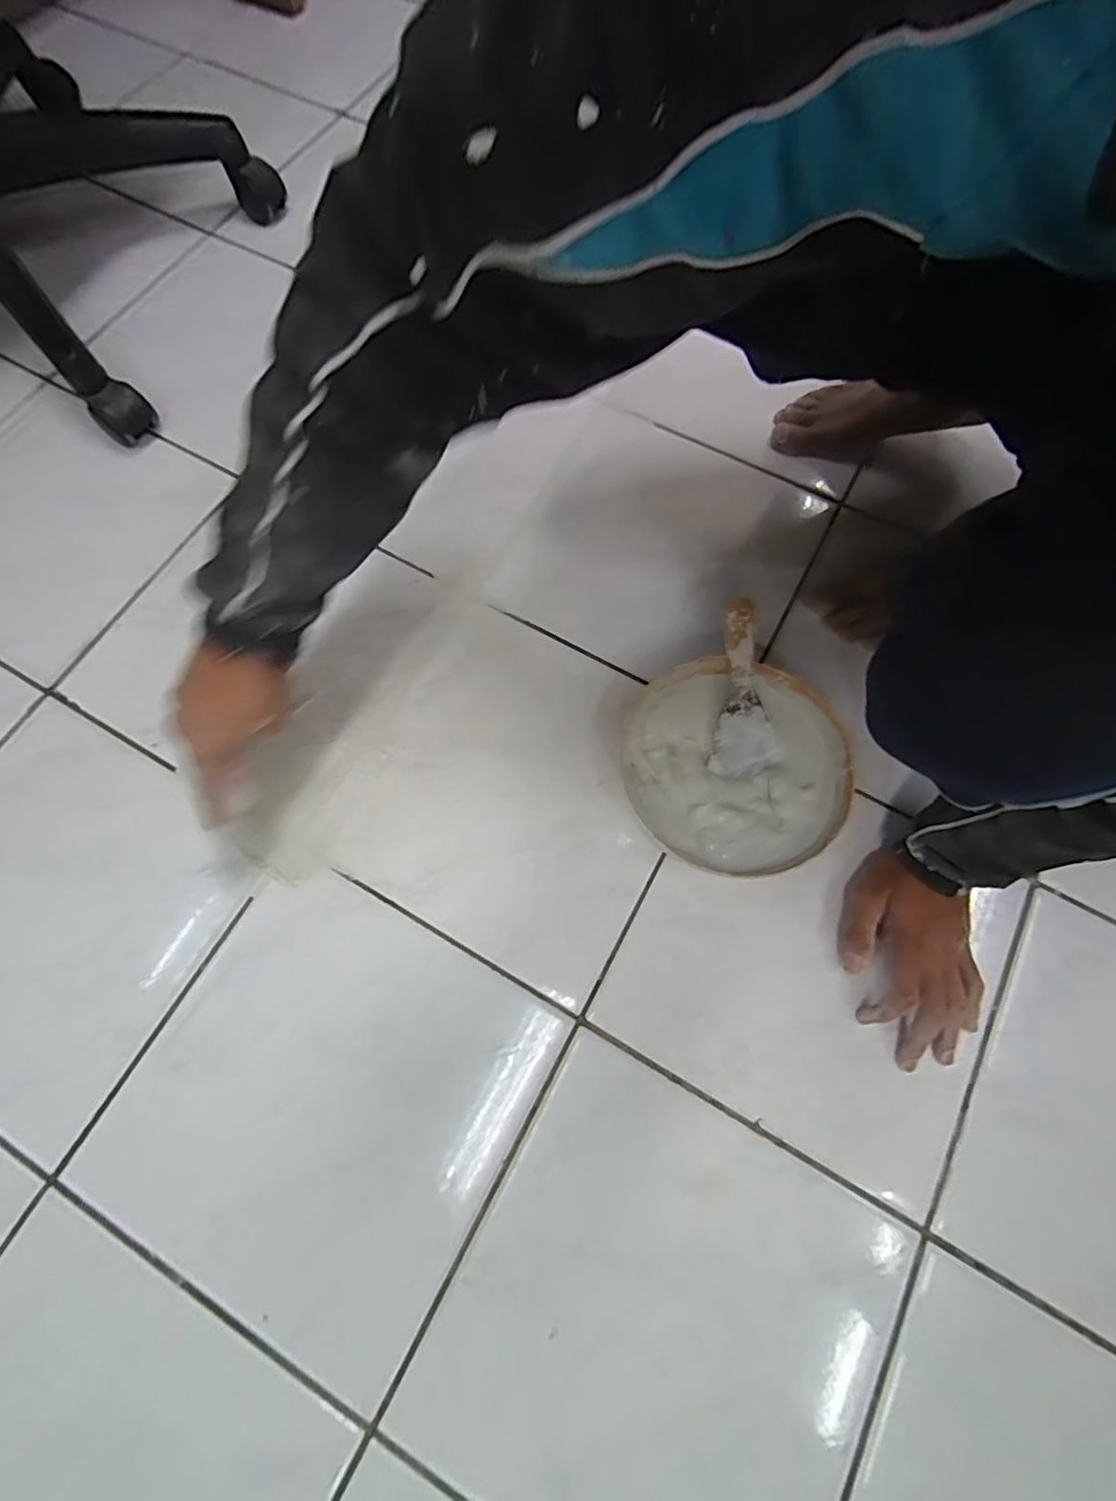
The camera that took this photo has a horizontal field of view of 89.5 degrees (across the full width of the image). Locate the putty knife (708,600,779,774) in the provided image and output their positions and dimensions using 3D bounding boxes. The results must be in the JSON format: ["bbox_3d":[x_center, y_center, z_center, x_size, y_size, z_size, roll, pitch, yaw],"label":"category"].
[{"bbox_3d":[0.168,-0.055,0.522,0.061,0.016,0.159,-7,100,-2],"label":"putty knife"}]

